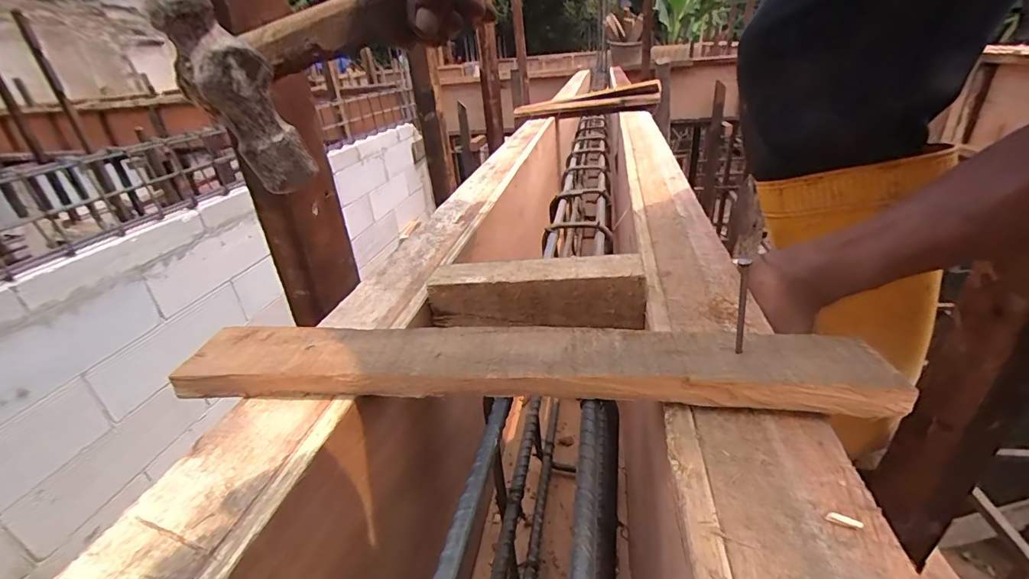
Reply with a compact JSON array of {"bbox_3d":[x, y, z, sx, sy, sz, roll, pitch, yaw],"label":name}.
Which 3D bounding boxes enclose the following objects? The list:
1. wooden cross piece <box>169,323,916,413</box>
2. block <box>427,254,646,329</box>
[{"bbox_3d":[-0.009,0.037,0.225,0.337,0.016,0.047,-1,29,11],"label":"wooden cross piece"},{"bbox_3d":[0.015,0.001,0.319,0.146,0.047,0.031,0,29,9],"label":"block"}]

